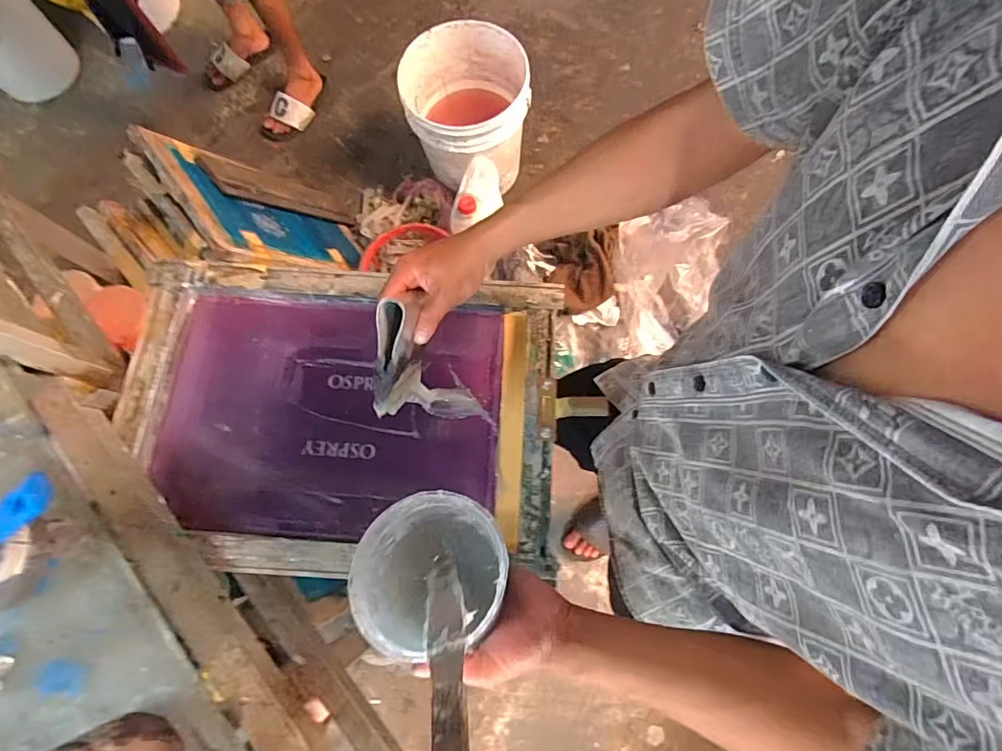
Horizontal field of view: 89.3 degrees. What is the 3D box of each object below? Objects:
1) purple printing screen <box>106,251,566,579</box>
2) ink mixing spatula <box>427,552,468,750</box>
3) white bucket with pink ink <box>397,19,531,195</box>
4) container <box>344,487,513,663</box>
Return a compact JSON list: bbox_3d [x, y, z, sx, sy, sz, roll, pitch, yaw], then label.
[{"bbox_3d":[-0.200,0.049,0.661,0.539,0.059,0.396,3,75,3],"label":"purple printing screen"},{"bbox_3d":[-0.035,0.209,0.340,0.027,0.260,0.011,-17,107,-3],"label":"ink mixing spatula"},{"bbox_3d":[-0.091,-0.705,1.397,0.304,0.335,0.296,-1,75,5],"label":"white bucket with pink ink"},{"bbox_3d":[-0.054,0.180,0.447,0.130,0.096,0.129,-16,52,-2],"label":"container"}]

